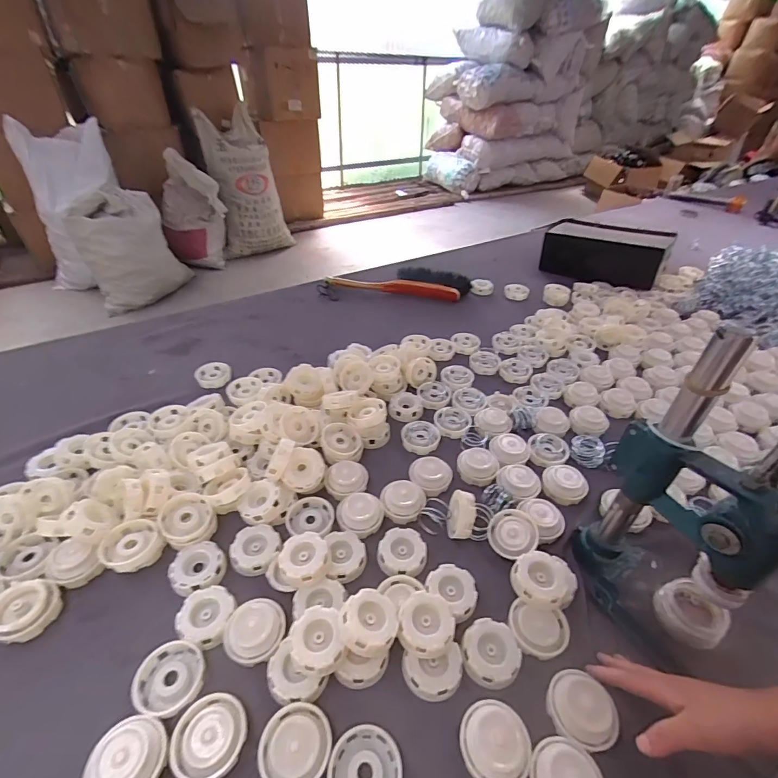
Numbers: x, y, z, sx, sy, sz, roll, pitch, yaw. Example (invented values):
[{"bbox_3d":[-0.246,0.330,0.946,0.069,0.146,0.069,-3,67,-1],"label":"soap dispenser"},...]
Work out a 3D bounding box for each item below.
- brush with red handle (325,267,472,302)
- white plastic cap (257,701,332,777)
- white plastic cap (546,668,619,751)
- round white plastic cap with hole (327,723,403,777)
[{"bbox_3d":[0.028,-0.310,1.194,0.418,0.067,0.079,7,41,8],"label":"brush with red handle"},{"bbox_3d":[-0.092,0.352,0.396,0.070,0.023,0.066,0,40,0],"label":"white plastic cap"},{"bbox_3d":[0.194,0.319,0.405,0.060,0.020,0.063,0,40,0],"label":"white plastic cap"},{"bbox_3d":[-0.023,0.361,0.381,0.065,0.013,0.068,0,40,0],"label":"round white plastic cap with hole"}]

